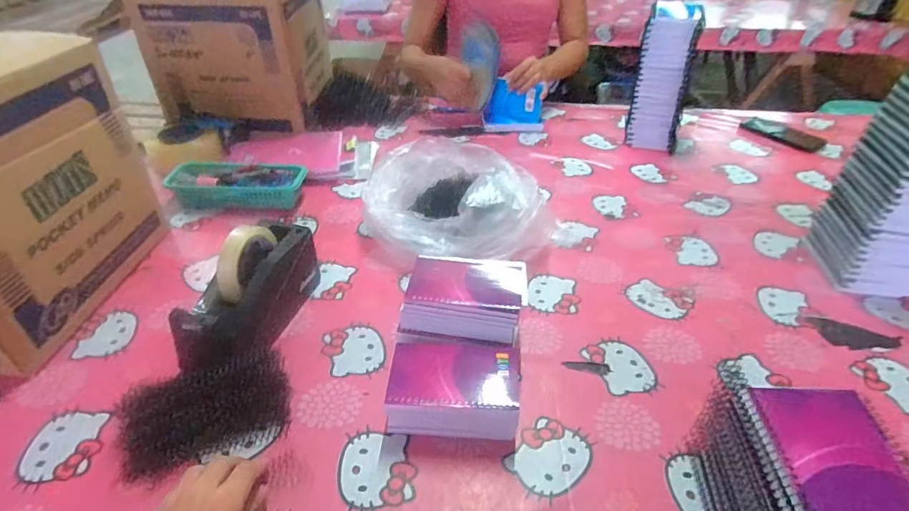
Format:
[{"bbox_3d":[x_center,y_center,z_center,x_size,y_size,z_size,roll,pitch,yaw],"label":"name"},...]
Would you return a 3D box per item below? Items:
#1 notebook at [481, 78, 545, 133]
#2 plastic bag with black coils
[{"bbox_3d":[0.129,-0.333,1.101,0.128,0.109,0.016,0,24,7],"label":"notebook"},{"bbox_3d":[0.002,-0.080,0.744,0.255,0.141,0.211,29,46,31],"label":"plastic bag with black coils"}]

